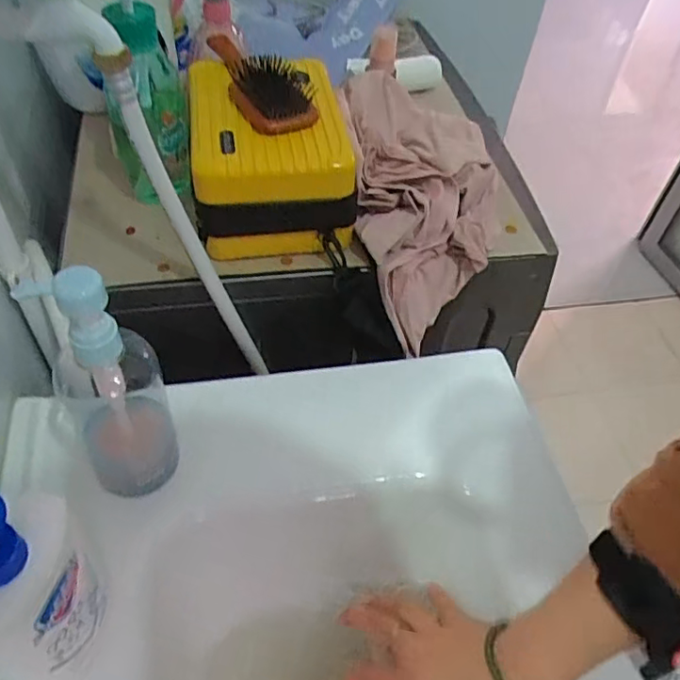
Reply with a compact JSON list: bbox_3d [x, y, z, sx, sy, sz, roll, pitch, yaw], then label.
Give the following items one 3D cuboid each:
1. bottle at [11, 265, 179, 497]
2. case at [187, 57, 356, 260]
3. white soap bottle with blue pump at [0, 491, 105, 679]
[{"bbox_3d":[-0.164,0.033,0.433,0.071,0.204,0.068,-19,54,-19],"label":"bottle"},{"bbox_3d":[-0.072,-0.198,0.629,0.154,0.113,0.199,-5,51,-9],"label":"case"},{"bbox_3d":[-0.184,0.145,0.353,0.055,0.181,0.095,4,50,-2],"label":"white soap bottle with blue pump"}]

